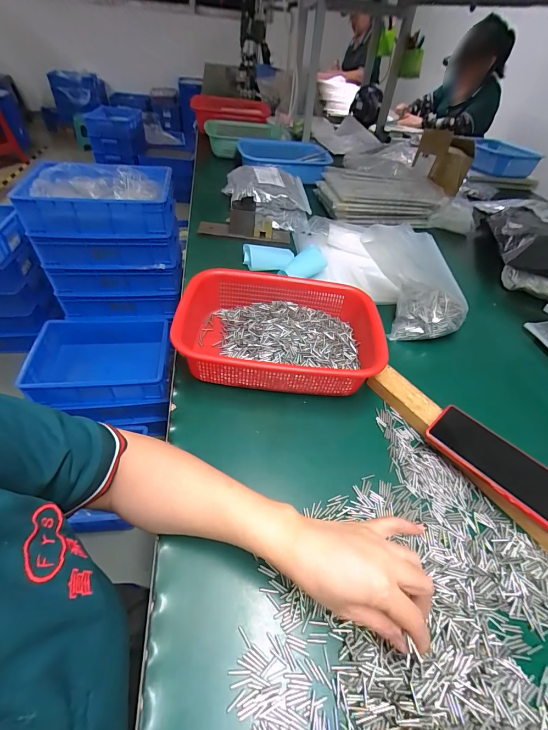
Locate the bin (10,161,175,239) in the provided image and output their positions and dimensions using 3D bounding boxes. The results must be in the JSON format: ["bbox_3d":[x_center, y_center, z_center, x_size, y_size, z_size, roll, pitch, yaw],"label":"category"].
[{"bbox_3d":[-0.535,-0.519,1.041,0.409,0.116,0.267,-4,47,-9],"label":"bin"}]

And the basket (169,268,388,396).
[{"bbox_3d":[0.007,-0.052,0.500,0.282,0.065,0.210,3,46,-2],"label":"basket"}]

